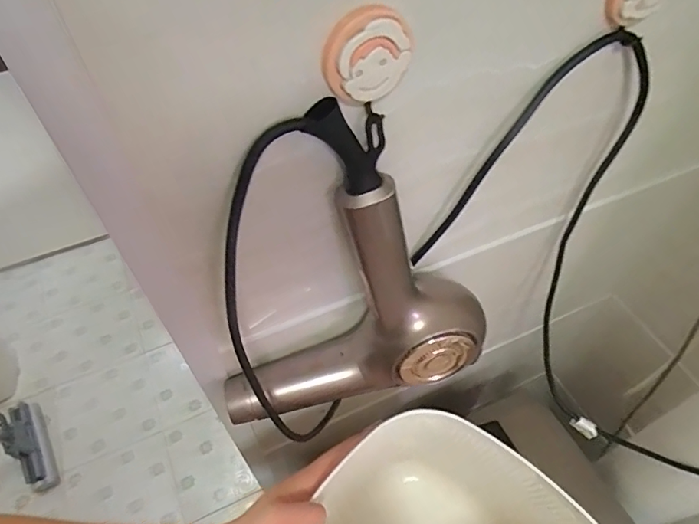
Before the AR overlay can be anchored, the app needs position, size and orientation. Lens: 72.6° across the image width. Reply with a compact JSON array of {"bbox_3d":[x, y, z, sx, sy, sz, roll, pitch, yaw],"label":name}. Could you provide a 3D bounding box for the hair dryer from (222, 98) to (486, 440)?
[{"bbox_3d":[0.004,0.023,0.347,0.222,0.263,0.075,-13,55,-9],"label":"hair dryer"}]

